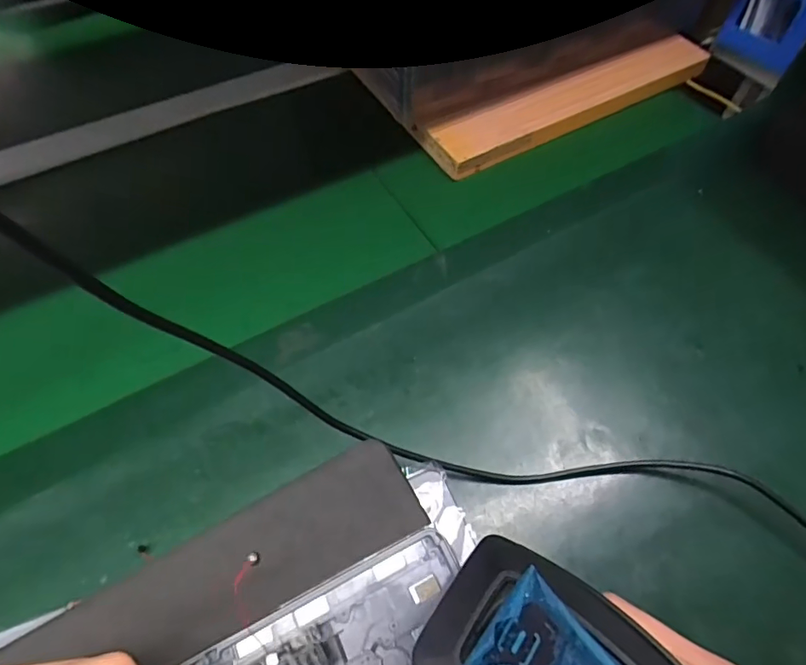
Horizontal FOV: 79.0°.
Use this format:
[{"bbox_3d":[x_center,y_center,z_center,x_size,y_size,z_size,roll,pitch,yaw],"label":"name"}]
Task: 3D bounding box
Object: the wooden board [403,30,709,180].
[{"bbox_3d":[0.183,-0.249,0.520,0.339,0.023,0.066,-25,64,-15],"label":"wooden board"}]

